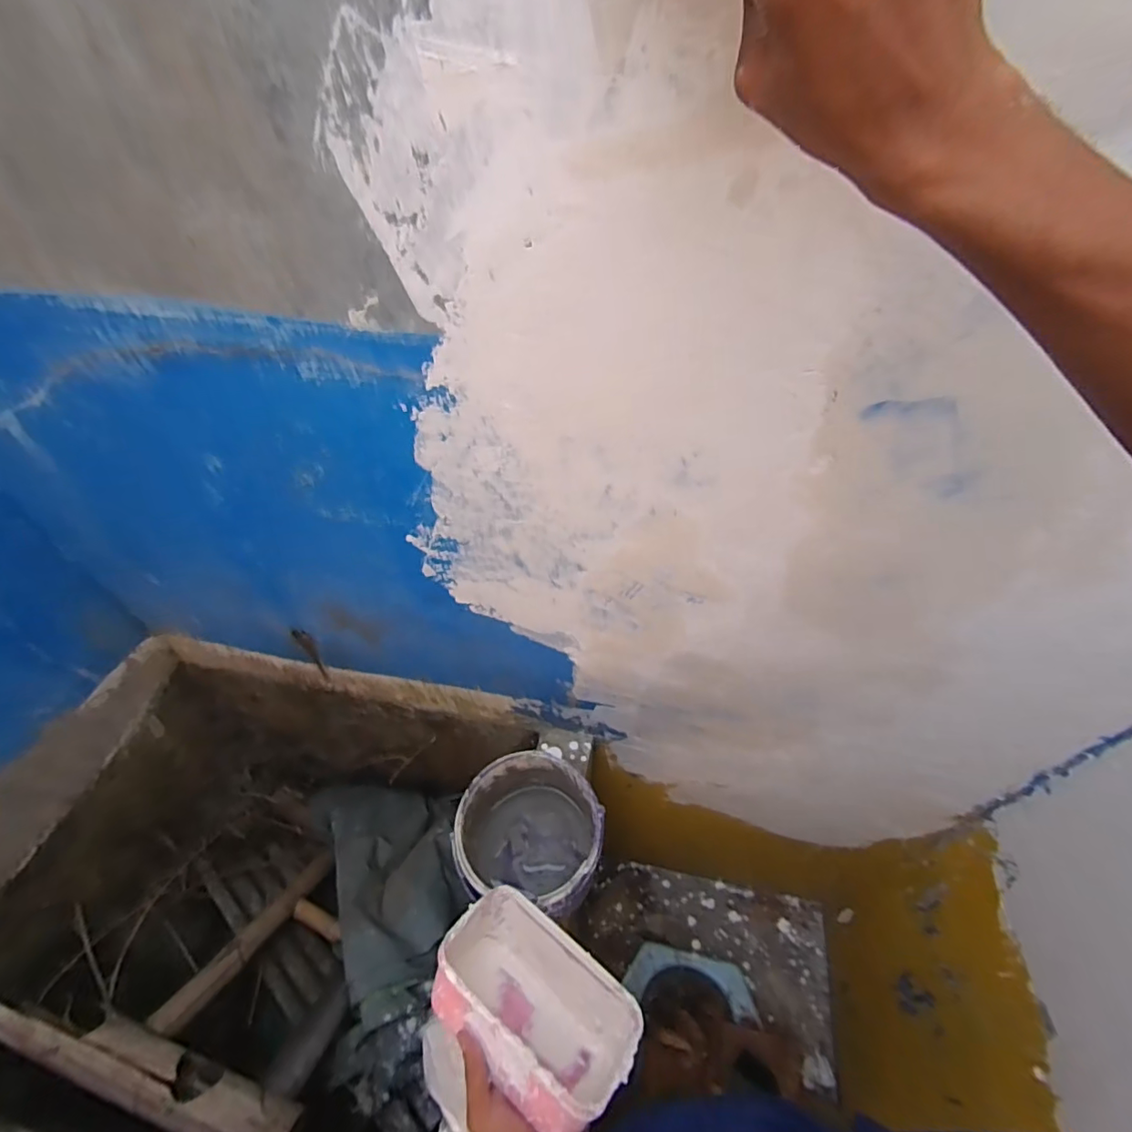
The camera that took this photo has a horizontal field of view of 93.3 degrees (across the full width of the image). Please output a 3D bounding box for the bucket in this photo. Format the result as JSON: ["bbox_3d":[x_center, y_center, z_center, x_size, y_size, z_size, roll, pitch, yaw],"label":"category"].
[{"bbox_3d":[-0.046,0.376,0.743,0.180,0.169,0.171,0,48,0],"label":"bucket"}]

